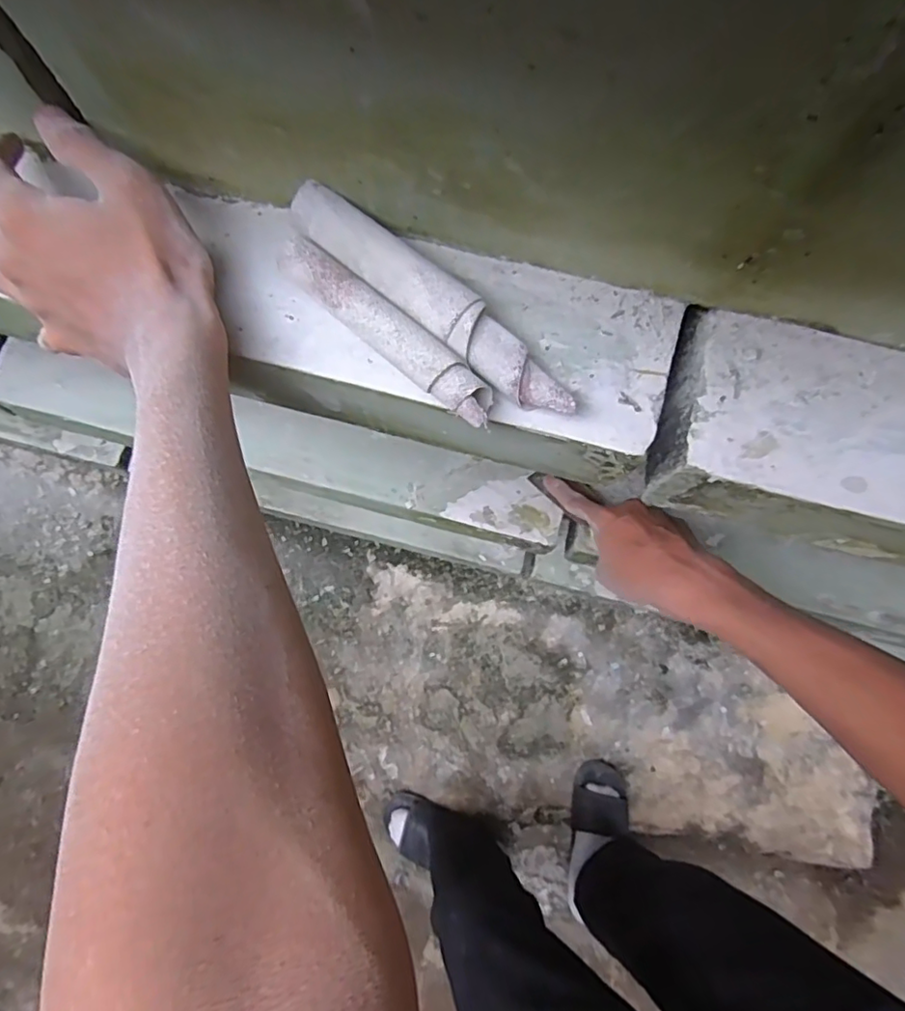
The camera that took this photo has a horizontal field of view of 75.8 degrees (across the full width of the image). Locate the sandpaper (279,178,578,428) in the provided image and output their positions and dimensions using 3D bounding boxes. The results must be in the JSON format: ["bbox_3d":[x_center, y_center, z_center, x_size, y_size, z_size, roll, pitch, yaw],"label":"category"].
[{"bbox_3d":[-0.017,-0.087,0.280,0.156,0.034,0.047,39,80,9],"label":"sandpaper"}]

